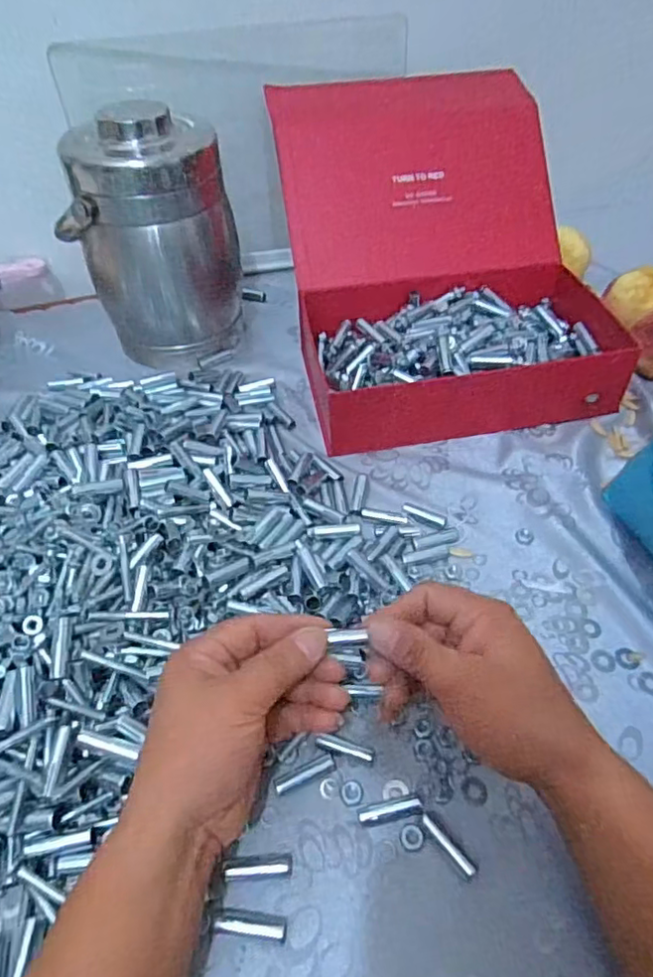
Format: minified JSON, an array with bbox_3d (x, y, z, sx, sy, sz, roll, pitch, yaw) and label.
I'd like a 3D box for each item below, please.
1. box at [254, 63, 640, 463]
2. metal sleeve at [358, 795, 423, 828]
[{"bbox_3d":[0.117,-0.248,0.620,0.289,0.218,0.344,-9,48,-7],"label":"box"},{"bbox_3d":[0.039,0.194,0.358,0.039,0.011,0.012,-9,48,-6],"label":"metal sleeve"}]

